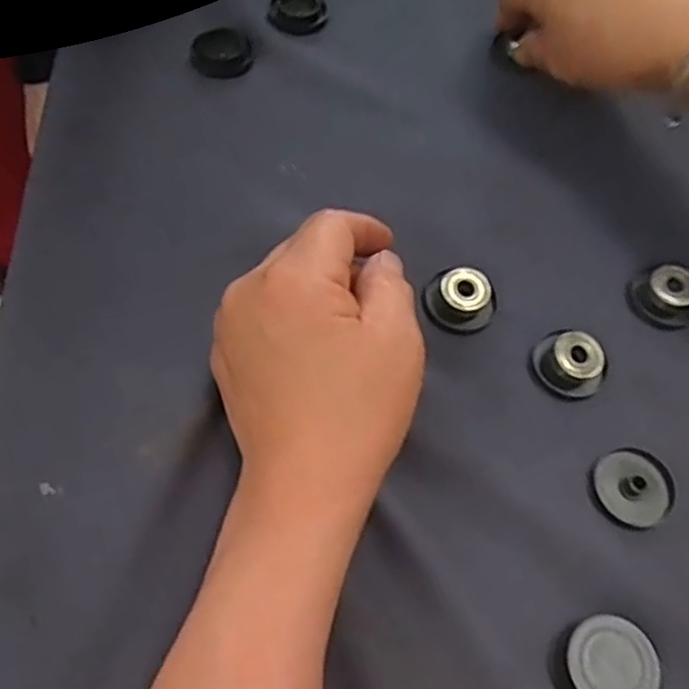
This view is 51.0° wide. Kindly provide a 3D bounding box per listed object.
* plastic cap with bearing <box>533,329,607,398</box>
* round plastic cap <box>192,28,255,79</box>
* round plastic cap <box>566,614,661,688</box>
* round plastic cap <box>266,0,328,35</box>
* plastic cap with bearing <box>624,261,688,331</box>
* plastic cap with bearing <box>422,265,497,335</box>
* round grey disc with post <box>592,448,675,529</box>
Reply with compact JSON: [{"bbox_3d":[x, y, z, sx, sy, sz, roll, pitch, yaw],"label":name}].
[{"bbox_3d":[0.099,0.008,0.313,0.027,0.012,0.027,2,60,-4],"label":"plastic cap with bearing"},{"bbox_3d":[-0.066,-0.158,0.390,0.032,0.005,0.032,2,60,-4],"label":"round plastic cap"},{"bbox_3d":[0.094,0.112,0.253,0.031,0.005,0.031,2,60,-4],"label":"round plastic cap"},{"bbox_3d":[-0.027,-0.191,0.412,0.033,0.006,0.033,2,60,-4],"label":"round plastic cap"},{"bbox_3d":[0.147,-0.024,0.333,0.030,0.012,0.030,2,60,-4],"label":"plastic cap with bearing"},{"bbox_3d":[0.052,-0.020,0.323,0.032,0.012,0.028,20,61,6],"label":"plastic cap with bearing"},{"bbox_3d":[0.118,0.057,0.291,0.033,0.004,0.031,2,60,-4],"label":"round grey disc with post"}]

